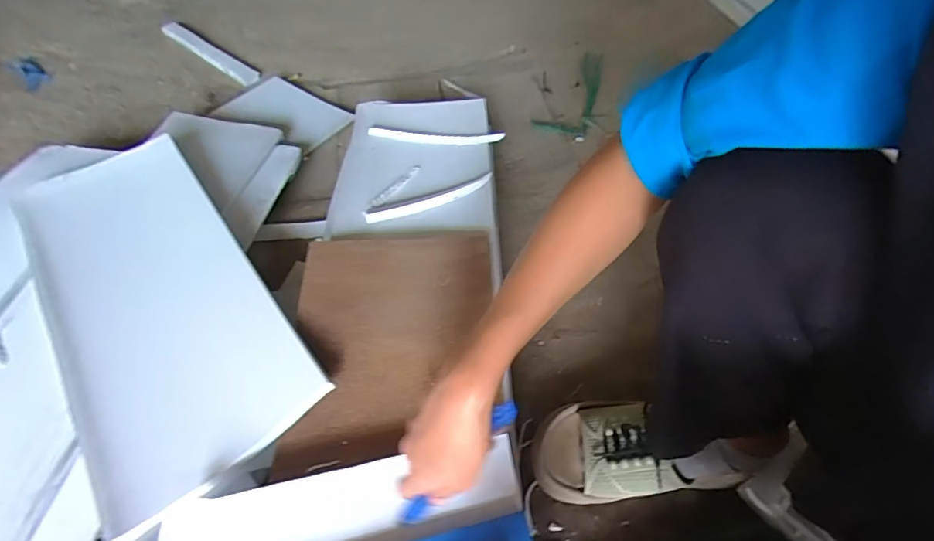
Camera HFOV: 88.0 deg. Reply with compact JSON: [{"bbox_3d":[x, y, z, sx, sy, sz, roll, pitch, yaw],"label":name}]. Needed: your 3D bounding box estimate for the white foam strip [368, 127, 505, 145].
[{"bbox_3d":[-0.049,-0.207,0.747,0.208,0.018,0.021,6,55,4],"label":"white foam strip"}]

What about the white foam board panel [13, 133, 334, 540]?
[{"bbox_3d":[-0.375,0.018,0.567,0.219,0.019,0.503,-33,61,-21],"label":"white foam board panel"}]

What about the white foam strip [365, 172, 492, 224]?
[{"bbox_3d":[-0.051,-0.098,0.667,0.181,0.017,0.025,-18,57,-12],"label":"white foam strip"}]

